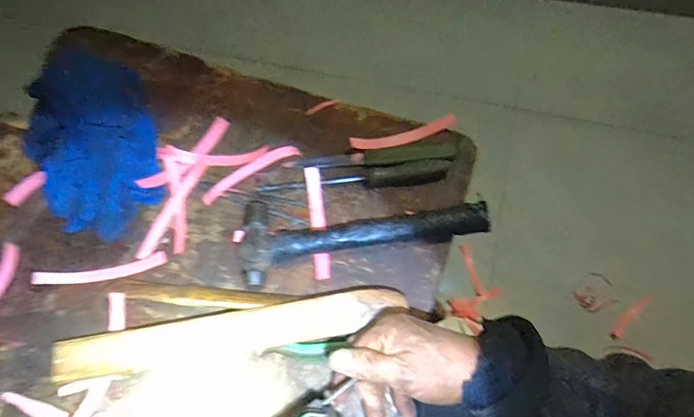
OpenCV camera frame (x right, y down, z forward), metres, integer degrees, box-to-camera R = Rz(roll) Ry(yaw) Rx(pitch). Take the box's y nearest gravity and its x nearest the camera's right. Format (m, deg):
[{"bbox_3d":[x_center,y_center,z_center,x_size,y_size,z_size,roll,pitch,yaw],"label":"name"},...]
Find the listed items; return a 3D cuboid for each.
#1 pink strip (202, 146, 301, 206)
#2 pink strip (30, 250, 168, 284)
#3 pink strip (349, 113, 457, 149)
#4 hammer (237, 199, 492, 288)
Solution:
[{"bbox_3d":[-0.129,-0.050,0.548,0.140,0.021,0.017,-30,65,-13],"label":"pink strip"},{"bbox_3d":[-0.285,0.074,0.485,0.147,0.025,0.016,-9,62,-2],"label":"pink strip"},{"bbox_3d":[0.079,-0.099,0.564,0.149,0.029,0.024,-19,63,-7],"label":"pink strip"},{"bbox_3d":[0.014,0.012,0.503,0.286,0.033,0.111,-13,62,-4],"label":"hammer"}]

